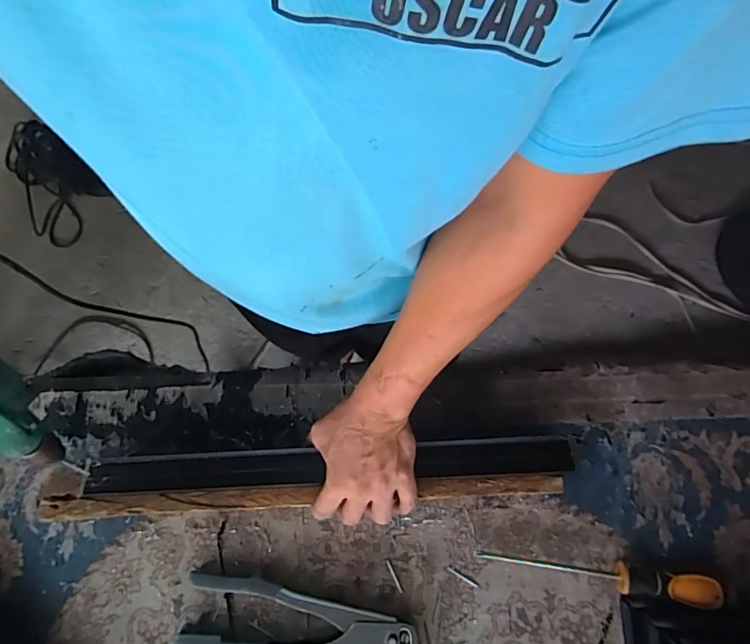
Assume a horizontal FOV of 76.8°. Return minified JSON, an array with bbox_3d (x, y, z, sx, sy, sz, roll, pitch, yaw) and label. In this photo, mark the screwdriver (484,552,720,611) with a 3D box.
[{"bbox_3d":[0.226,0.260,0.489,0.225,0.025,0.028,2,70,16],"label":"screwdriver"}]

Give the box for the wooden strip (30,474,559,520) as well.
[{"bbox_3d":[-0.077,0.180,0.491,0.529,0.016,0.021,-3,71,1],"label":"wooden strip"}]

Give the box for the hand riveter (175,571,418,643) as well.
[{"bbox_3d":[-0.076,0.318,0.478,0.238,0.028,0.079,12,71,6],"label":"hand riveter"}]

